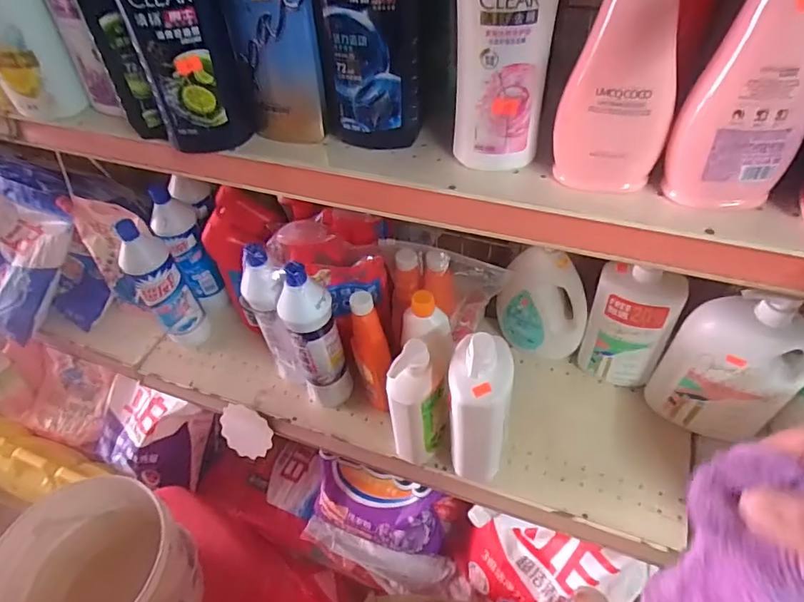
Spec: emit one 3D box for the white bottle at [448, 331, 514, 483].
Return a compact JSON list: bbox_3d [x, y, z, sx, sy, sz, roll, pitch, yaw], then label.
[{"bbox_3d":[0.095,0.137,0.651,0.071,0.229,0.076,6,46,10],"label":"white bottle"}]

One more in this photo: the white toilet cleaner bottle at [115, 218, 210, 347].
[{"bbox_3d":[-0.382,-0.025,0.824,0.070,0.252,0.053,-33,52,-25],"label":"white toilet cleaner bottle"}]

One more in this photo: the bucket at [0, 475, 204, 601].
[{"bbox_3d":[-0.387,0.368,0.685,0.206,0.187,0.216,-2,46,2],"label":"bucket"}]

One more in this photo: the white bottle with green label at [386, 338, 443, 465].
[{"bbox_3d":[0.019,0.143,0.687,0.051,0.208,0.061,32,56,30],"label":"white bottle with green label"}]

